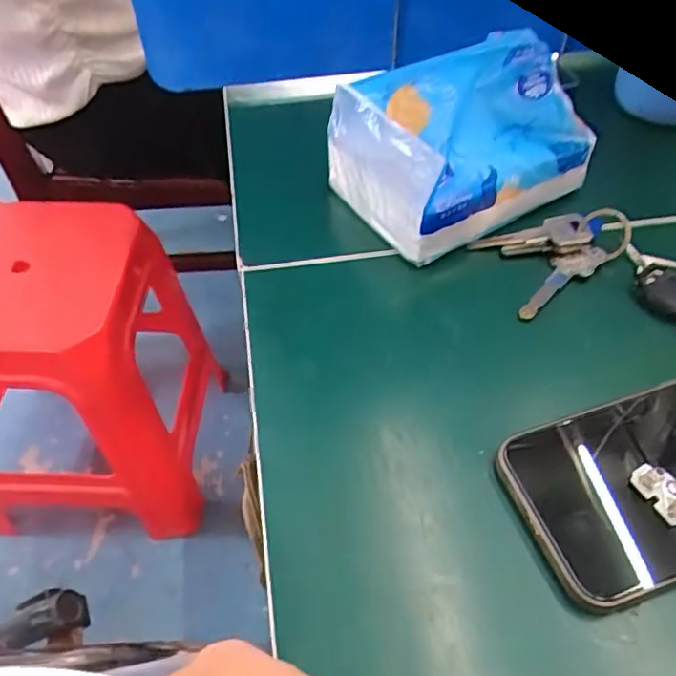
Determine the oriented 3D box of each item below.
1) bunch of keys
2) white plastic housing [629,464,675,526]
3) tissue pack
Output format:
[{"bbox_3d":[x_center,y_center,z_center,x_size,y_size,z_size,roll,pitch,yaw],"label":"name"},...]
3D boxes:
[{"bbox_3d":[0.131,-0.052,0.352,0.088,0.021,0.060,-18,52,-14],"label":"bunch of keys"},{"bbox_3d":[0.136,0.064,0.253,0.015,0.006,0.026,-28,55,-21],"label":"white plastic housing"},{"bbox_3d":[0.073,-0.123,0.365,0.131,0.080,0.095,-27,55,-21],"label":"tissue pack"}]

